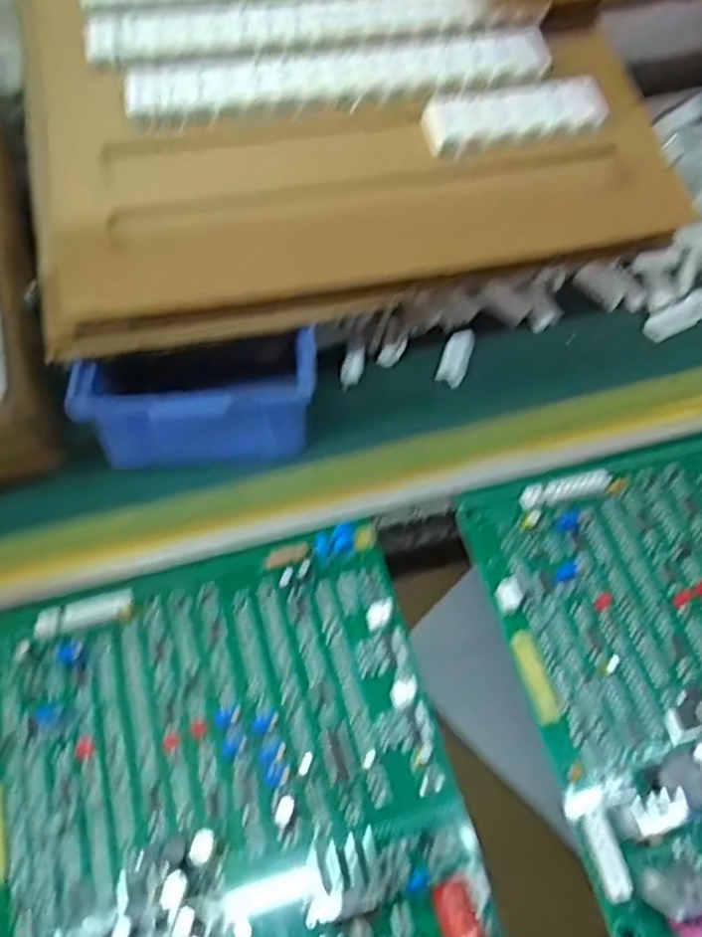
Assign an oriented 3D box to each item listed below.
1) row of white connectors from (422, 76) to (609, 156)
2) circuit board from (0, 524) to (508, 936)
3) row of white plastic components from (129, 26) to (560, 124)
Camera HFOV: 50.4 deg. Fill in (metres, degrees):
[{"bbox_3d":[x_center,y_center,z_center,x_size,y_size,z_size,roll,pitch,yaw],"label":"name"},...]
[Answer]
[{"bbox_3d":[0.078,-0.172,0.358,0.085,0.009,0.037,-6,61,-3],"label":"row of white connectors"},{"bbox_3d":[-0.051,0.121,0.279,0.177,0.017,0.182,-15,63,-6],"label":"circuit board"},{"bbox_3d":[-0.003,-0.193,0.362,0.202,0.017,0.038,-14,62,-7],"label":"row of white plastic components"}]

